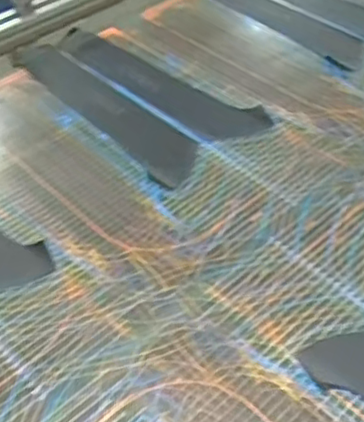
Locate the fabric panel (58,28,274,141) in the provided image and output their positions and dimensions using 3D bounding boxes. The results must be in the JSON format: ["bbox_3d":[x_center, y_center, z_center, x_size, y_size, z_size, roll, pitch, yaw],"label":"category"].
[{"bbox_3d":[-0.050,-0.205,1.030,0.409,0.009,0.102,31,52,28],"label":"fabric panel"}]

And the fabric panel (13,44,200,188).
[{"bbox_3d":[-0.122,-0.170,0.996,0.091,0.007,0.437,-31,51,-25],"label":"fabric panel"}]

